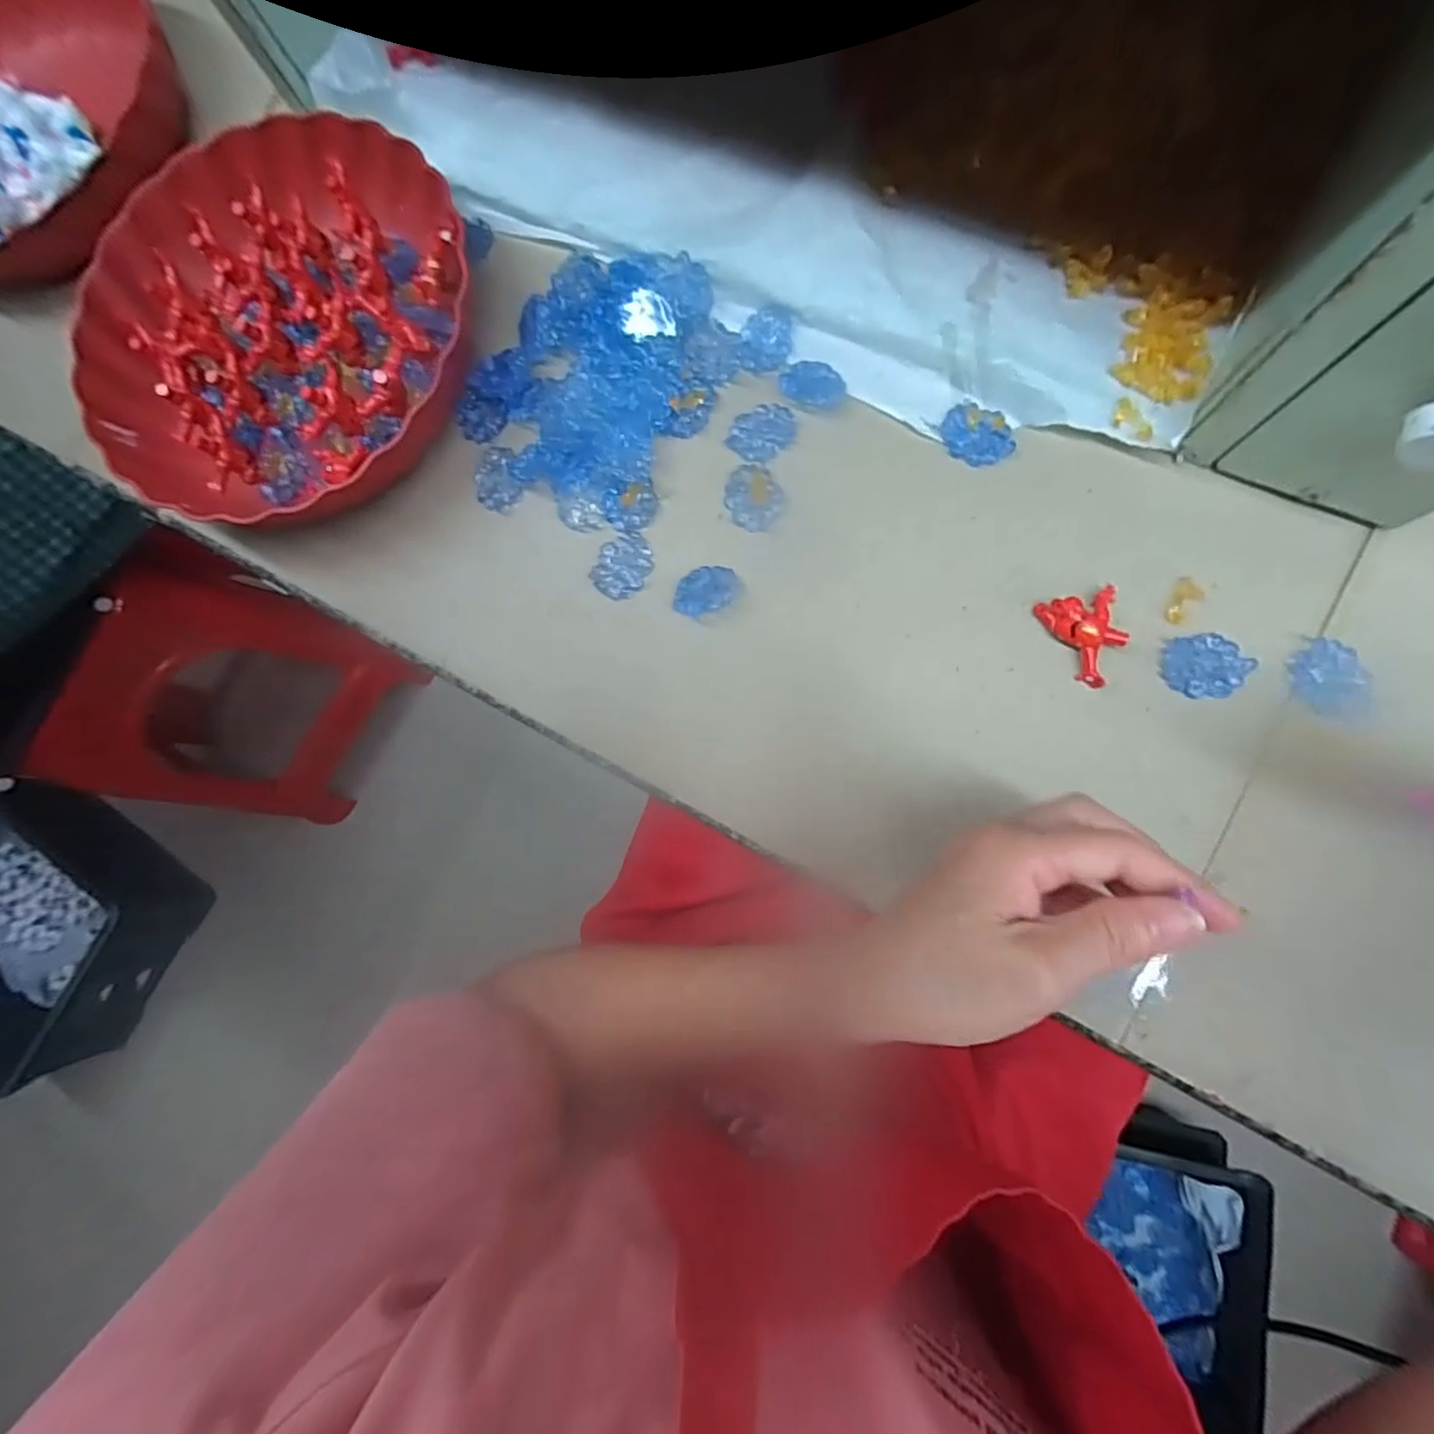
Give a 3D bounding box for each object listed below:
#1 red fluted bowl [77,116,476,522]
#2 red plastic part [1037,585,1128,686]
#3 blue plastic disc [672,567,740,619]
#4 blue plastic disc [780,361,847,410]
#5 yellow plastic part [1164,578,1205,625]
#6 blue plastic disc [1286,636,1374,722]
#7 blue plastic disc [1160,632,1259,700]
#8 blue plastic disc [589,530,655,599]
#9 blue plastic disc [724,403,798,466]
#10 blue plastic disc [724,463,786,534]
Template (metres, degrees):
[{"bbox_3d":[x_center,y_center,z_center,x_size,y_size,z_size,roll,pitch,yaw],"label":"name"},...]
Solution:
[{"bbox_3d":[-0.261,-0.232,0.362,0.210,0.050,0.237,9,85,9],"label":"red fluted bowl"},{"bbox_3d":[0.186,-0.039,0.303,0.036,0.015,0.047,-14,82,6],"label":"red plastic part"},{"bbox_3d":[-0.005,-0.069,0.334,0.036,0.008,0.030,-1,66,12],"label":"blue plastic disc"},{"bbox_3d":[0.054,-0.186,0.337,0.035,0.005,0.026,29,88,10],"label":"blue plastic disc"},{"bbox_3d":[0.232,-0.058,0.301,0.011,0.006,0.026,28,88,10],"label":"yellow plastic part"},{"bbox_3d":[0.294,-0.017,0.288,0.040,0.004,0.032,44,91,10],"label":"blue plastic disc"},{"bbox_3d":[0.239,-0.025,0.297,0.036,0.004,0.032,38,90,10],"label":"blue plastic disc"},{"bbox_3d":[-0.054,-0.087,0.346,0.037,0.005,0.032,-42,80,2],"label":"blue plastic disc"},{"bbox_3d":[0.026,-0.161,0.343,0.036,0.004,0.032,-38,80,2],"label":"blue plastic disc"},{"bbox_3d":[0.021,-0.123,0.340,0.030,0.004,0.036,-25,81,4],"label":"blue plastic disc"}]

